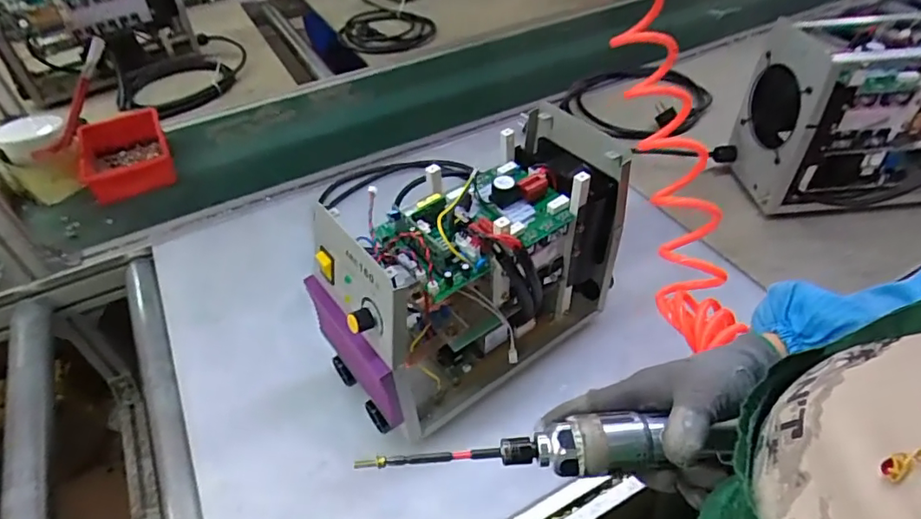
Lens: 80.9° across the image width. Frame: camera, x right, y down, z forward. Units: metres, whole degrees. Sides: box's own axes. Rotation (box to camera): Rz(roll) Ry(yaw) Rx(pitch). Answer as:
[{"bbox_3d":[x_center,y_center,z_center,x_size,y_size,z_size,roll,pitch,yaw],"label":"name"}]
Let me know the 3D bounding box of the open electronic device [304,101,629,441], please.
[{"bbox_3d":[0.016,0.026,0.585,0.311,0.247,0.140,-30,50,-23],"label":"open electronic device"}]

